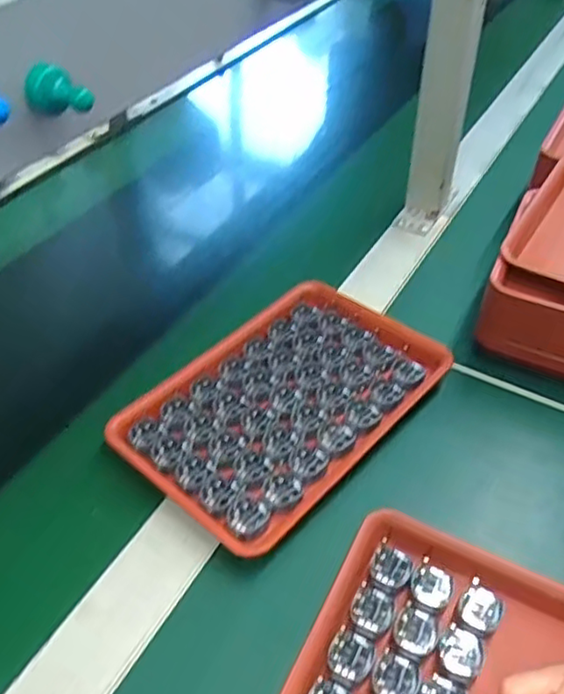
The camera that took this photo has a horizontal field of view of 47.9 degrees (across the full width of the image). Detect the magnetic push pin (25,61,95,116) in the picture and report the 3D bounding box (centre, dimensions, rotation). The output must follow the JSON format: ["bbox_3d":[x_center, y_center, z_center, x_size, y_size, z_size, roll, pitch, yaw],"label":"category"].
[{"bbox_3d":[-0.087,-0.099,0.247,0.025,0.014,0.015,24,50,24],"label":"magnetic push pin"}]

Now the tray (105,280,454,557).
[{"bbox_3d":[0.000,0.035,0.487,0.154,0.019,0.233,34,53,27],"label":"tray"}]

